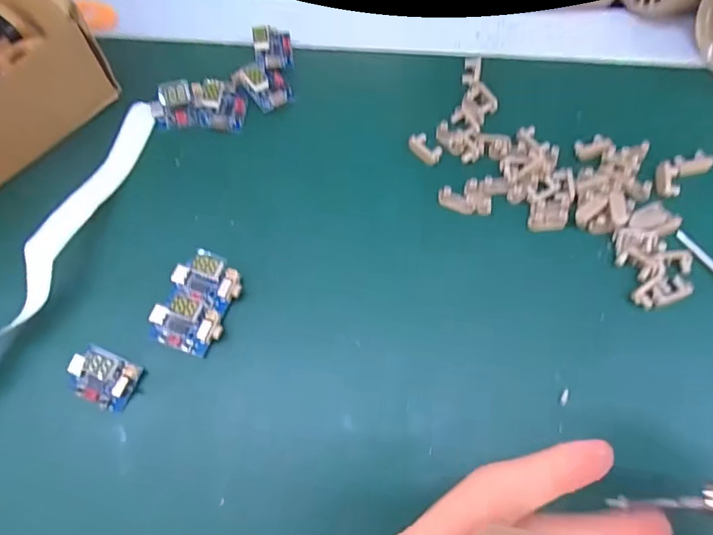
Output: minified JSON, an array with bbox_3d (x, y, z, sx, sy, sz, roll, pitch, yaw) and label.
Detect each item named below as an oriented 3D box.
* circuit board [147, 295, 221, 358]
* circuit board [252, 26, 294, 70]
[{"bbox_3d":[-0.079,0.026,0.230,0.033,0.015,0.022,19,69,9],"label":"circuit board"},{"bbox_3d":[-0.049,-0.130,0.295,0.022,0.011,0.029,-6,68,-1],"label":"circuit board"}]

